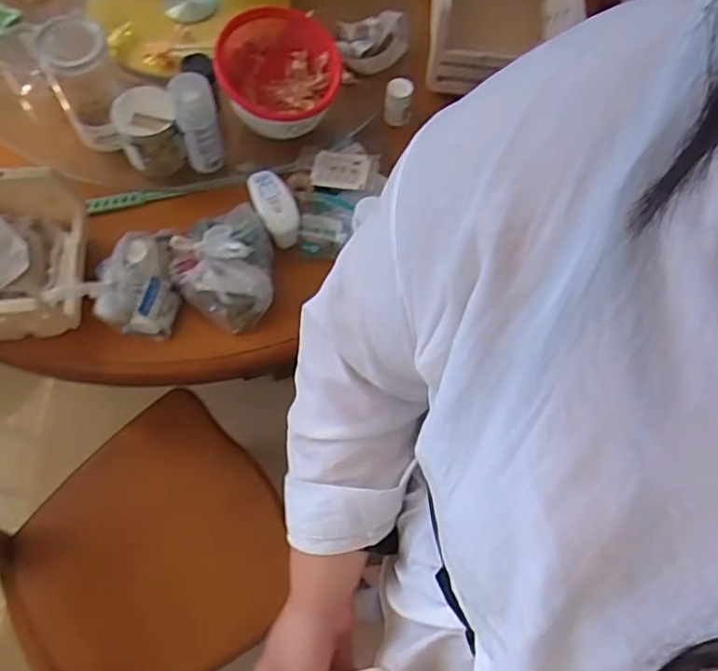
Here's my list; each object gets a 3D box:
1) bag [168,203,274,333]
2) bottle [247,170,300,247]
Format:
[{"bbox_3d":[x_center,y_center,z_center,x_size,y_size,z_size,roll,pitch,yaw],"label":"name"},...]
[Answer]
[{"bbox_3d":[-0.169,-0.100,0.762,0.136,0.096,0.151,-36,73,-17],"label":"bag"},{"bbox_3d":[-0.112,-0.173,0.804,0.047,0.033,0.104,-28,98,-14],"label":"bottle"}]

